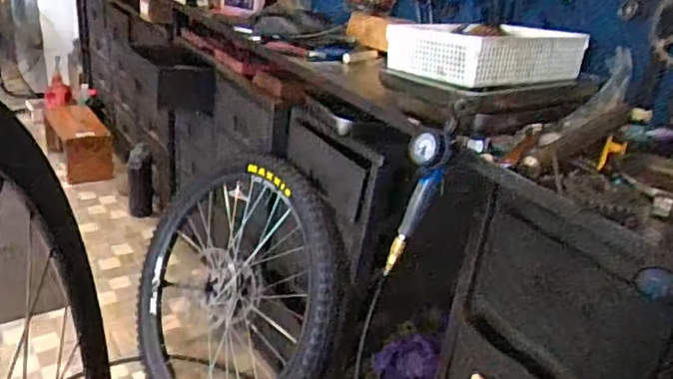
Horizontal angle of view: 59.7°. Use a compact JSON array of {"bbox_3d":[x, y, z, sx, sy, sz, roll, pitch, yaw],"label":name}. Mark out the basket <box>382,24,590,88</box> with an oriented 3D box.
[{"bbox_3d":[0.295,-0.274,1.143,0.314,0.090,0.250,-12,32,-33],"label":"basket"}]

